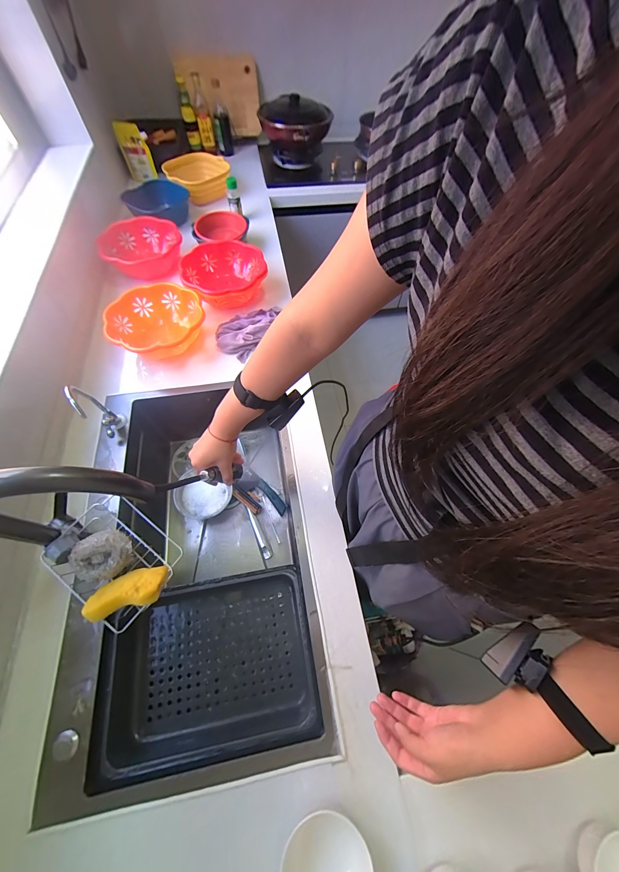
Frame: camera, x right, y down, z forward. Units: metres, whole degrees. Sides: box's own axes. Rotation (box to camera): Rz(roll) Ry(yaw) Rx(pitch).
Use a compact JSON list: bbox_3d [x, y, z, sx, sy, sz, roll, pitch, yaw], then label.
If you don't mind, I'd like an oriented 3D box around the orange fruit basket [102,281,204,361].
[{"bbox_3d":[-0.412,-0.299,0.808,0.238,0.100,0.236,-17,63,-9],"label":"orange fruit basket"}]

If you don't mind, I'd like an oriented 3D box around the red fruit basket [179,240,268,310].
[{"bbox_3d":[-0.260,-0.489,0.912,0.244,0.097,0.247,-17,63,-10],"label":"red fruit basket"}]

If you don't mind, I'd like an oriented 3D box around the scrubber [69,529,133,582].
[{"bbox_3d":[-0.329,0.190,0.465,0.076,0.027,0.079,-3,100,-17],"label":"scrubber"}]

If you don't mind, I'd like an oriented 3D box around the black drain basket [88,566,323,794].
[{"bbox_3d":[-0.175,0.409,0.539,0.354,0.078,0.251,-9,62,-6],"label":"black drain basket"}]

